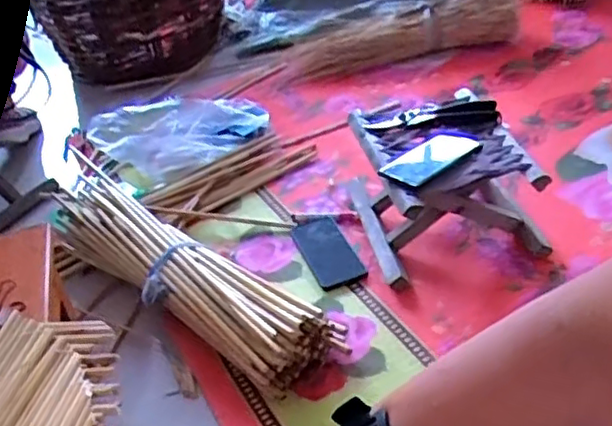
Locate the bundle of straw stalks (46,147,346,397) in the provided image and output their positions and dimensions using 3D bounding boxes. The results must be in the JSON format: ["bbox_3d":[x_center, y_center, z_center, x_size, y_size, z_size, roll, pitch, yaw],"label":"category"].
[{"bbox_3d":[-0.215,0.074,1.011,0.594,0.092,0.149,25,47,36],"label":"bundle of straw stalks"}]

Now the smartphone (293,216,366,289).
[{"bbox_3d":[0.034,0.058,1.056,0.076,0.015,0.158,-19,38,-14],"label":"smartphone"}]

